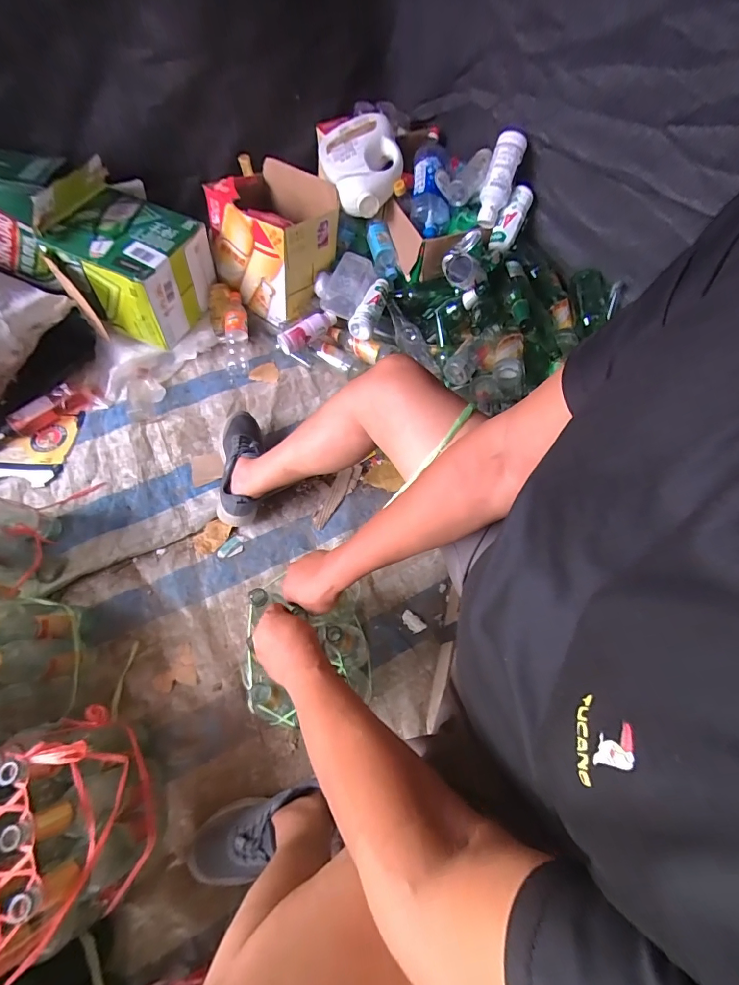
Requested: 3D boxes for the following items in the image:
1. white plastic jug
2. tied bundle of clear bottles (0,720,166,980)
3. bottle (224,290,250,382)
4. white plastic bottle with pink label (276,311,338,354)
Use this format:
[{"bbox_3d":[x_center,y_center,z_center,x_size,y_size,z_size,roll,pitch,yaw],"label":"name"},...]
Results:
[{"bbox_3d":[-0.022,-0.866,1.035,0.201,0.113,0.262,-8,64,-6],"label":"white plastic jug"},{"bbox_3d":[-0.436,0.466,0.563,0.201,0.257,0.248,2,63,-1],"label":"tied bundle of clear bottles"},{"bbox_3d":[-0.375,-0.438,1.112,0.064,0.072,0.260,-2,88,-3],"label":"bottle"},{"bbox_3d":[-0.169,-0.441,1.069,0.166,0.054,0.048,-35,70,-17],"label":"white plastic bottle with pink label"}]

